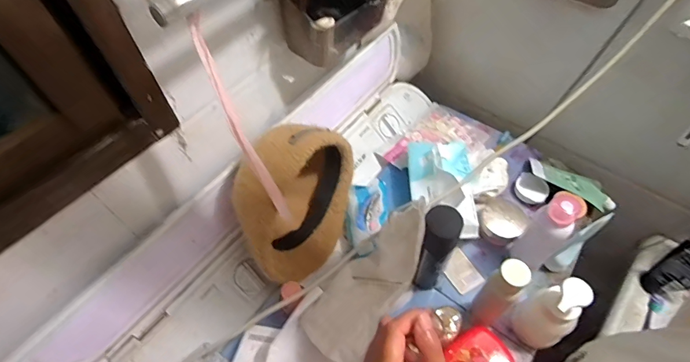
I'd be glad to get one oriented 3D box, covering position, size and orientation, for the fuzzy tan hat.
[{"bbox_3d":[-0.070,0.024,0.638,0.119,0.217,0.221,37,64,25],"label":"fuzzy tan hat"}]

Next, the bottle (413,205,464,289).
[{"bbox_3d":[0.134,0.109,0.596,0.049,0.201,0.050,10,56,10],"label":"bottle"}]

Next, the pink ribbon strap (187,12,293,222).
[{"bbox_3d":[-0.108,-0.046,0.457,0.025,0.279,0.058,-32,59,-18],"label":"pink ribbon strap"}]

